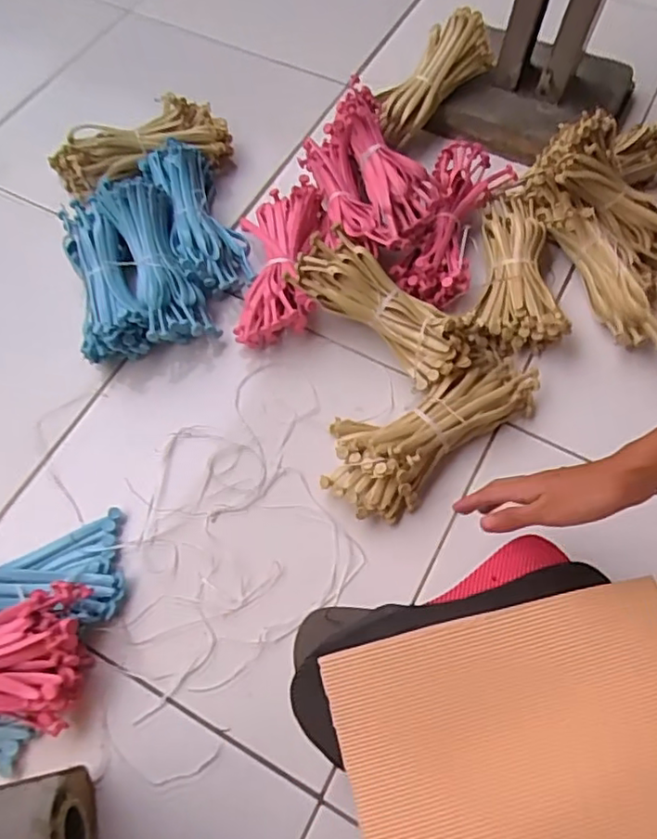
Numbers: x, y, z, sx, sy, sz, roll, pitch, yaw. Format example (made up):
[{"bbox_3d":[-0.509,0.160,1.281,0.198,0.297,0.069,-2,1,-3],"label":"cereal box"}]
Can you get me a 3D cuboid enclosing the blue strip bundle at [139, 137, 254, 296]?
[{"bbox_3d":[-0.159,-0.249,0.738,0.084,0.061,0.216,-20,65,-9],"label":"blue strip bundle"}]

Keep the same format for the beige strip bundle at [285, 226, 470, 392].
[{"bbox_3d":[0.052,-0.118,0.641,0.089,0.037,0.210,-38,69,-17],"label":"beige strip bundle"}]

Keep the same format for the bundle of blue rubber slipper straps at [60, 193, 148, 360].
[{"bbox_3d":[-0.259,-0.168,0.706,0.075,0.059,0.217,-16,65,-7],"label":"bundle of blue rubber slipper straps"}]

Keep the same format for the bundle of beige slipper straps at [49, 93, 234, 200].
[{"bbox_3d":[-0.243,-0.352,0.791,0.227,0.060,0.090,-19,65,-9],"label":"bundle of beige slipper straps"}]

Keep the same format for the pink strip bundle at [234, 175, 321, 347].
[{"bbox_3d":[-0.059,-0.180,0.716,0.097,0.061,0.218,1,64,1],"label":"pink strip bundle"}]

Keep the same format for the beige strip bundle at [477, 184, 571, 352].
[{"bbox_3d":[0.213,-0.188,0.723,0.089,0.052,0.226,-1,64,0],"label":"beige strip bundle"}]

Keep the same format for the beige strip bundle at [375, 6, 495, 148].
[{"bbox_3d":[0.134,-0.453,0.819,0.183,0.074,0.067,-46,70,10],"label":"beige strip bundle"}]

